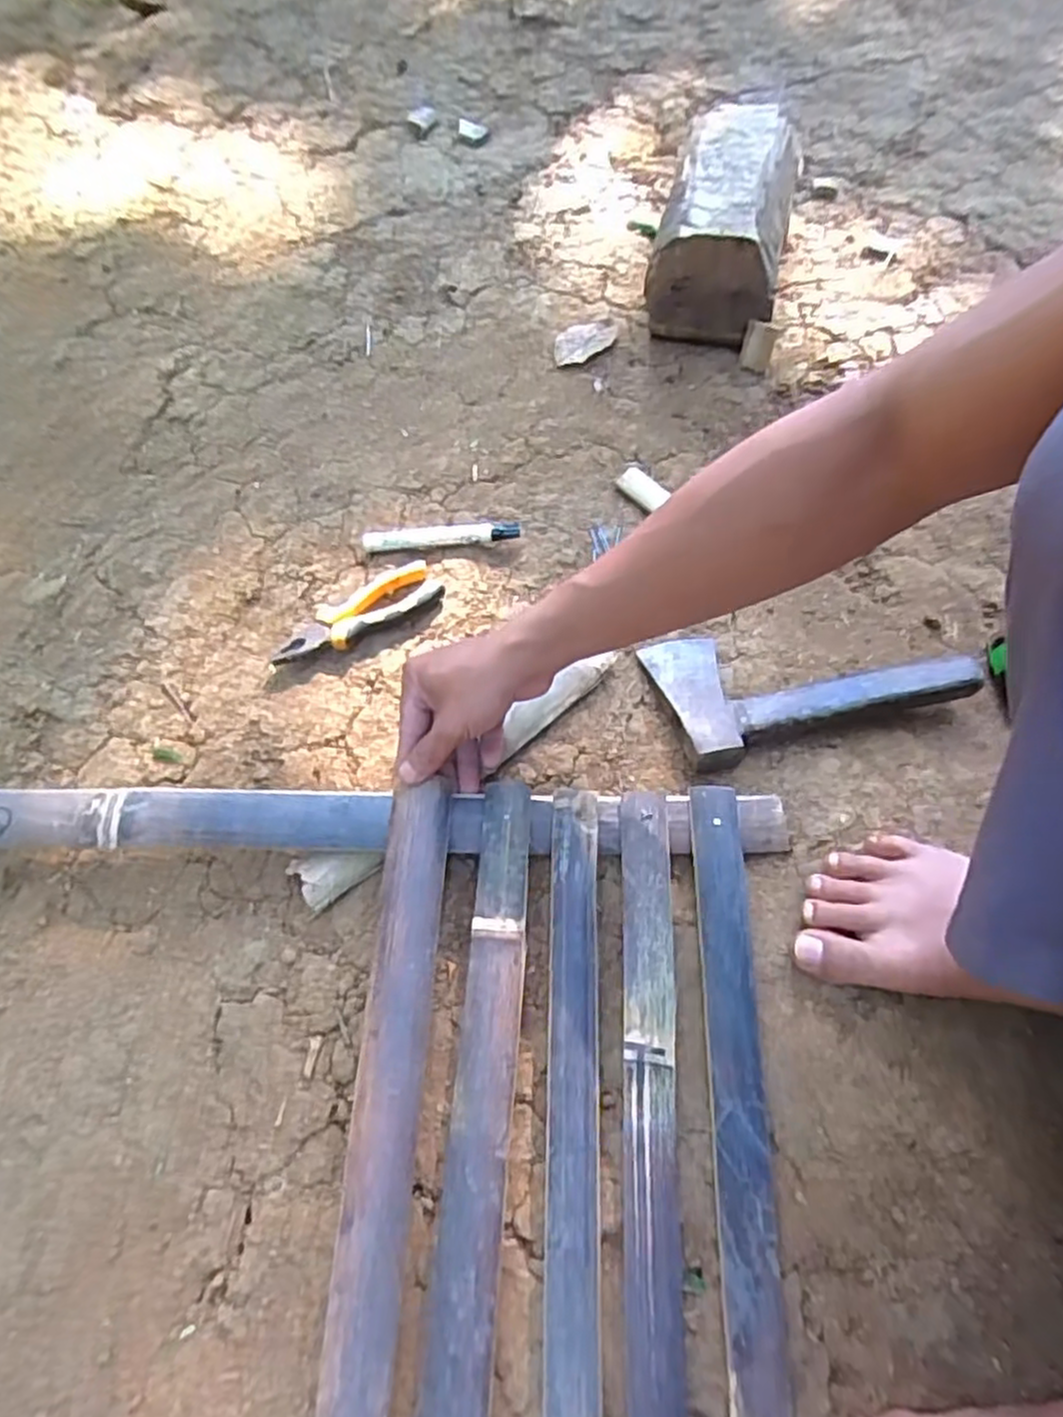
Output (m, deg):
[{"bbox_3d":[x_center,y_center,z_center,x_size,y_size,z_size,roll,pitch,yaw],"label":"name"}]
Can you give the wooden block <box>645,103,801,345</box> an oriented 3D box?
[{"bbox_3d":[0.223,-0.534,0.823,0.133,0.123,0.282,15,63,9],"label":"wooden block"}]

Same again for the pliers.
[{"bbox_3d":[-0.152,-0.082,0.636,0.151,0.025,0.048,-29,65,-14],"label":"pliers"}]

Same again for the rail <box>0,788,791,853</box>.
[{"bbox_3d":[-0.256,0.083,0.544,0.891,0.043,0.051,0,62,1],"label":"rail"}]

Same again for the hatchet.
[{"bbox_3d":[0.233,-0.036,0.607,0.253,0.029,0.120,-15,62,-7],"label":"hatchet"}]

